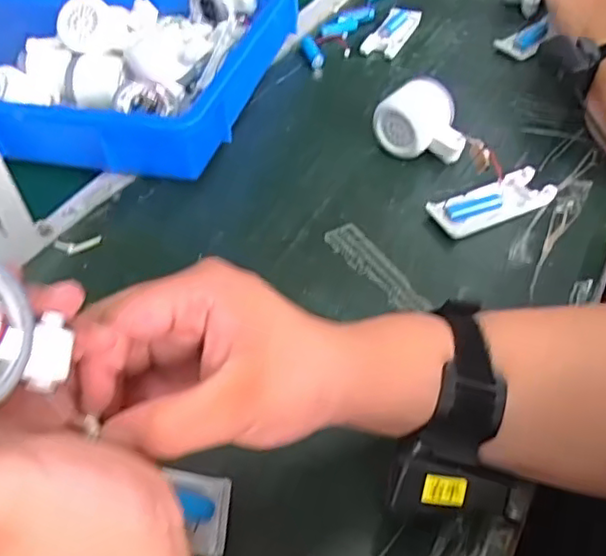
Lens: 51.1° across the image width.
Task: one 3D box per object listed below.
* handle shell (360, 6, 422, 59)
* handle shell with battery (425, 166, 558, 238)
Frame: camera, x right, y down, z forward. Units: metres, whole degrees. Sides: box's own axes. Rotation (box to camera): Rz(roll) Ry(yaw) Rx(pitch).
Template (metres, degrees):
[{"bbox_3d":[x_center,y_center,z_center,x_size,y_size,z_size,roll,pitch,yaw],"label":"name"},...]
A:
[{"bbox_3d":[0.108,-0.295,0.762,0.048,0.023,0.095,16,49,19],"label":"handle shell"},{"bbox_3d":[0.159,-0.064,0.537,0.104,0.016,0.043,-18,47,-12],"label":"handle shell with battery"}]

